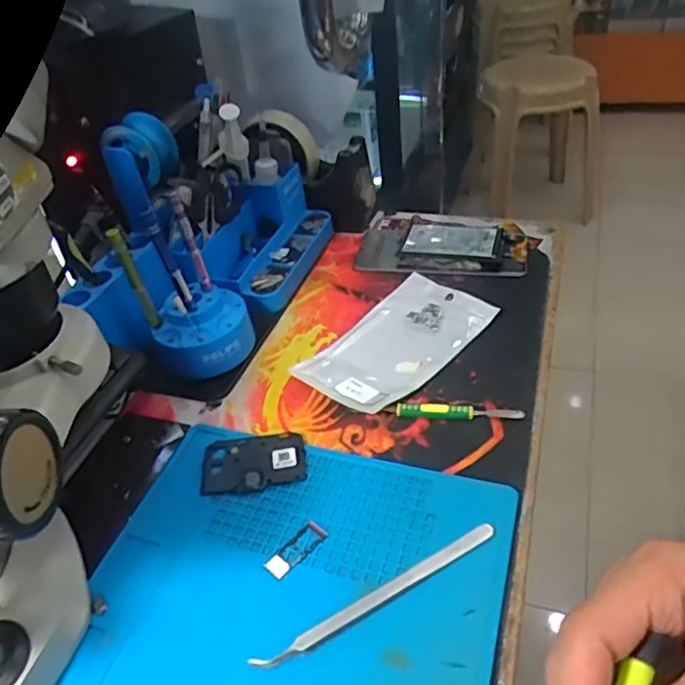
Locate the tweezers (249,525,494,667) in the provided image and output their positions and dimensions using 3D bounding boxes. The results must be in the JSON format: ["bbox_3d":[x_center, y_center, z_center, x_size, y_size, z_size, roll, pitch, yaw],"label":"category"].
[{"bbox_3d":[0.022,0.138,0.341,0.148,0.006,0.010,-24,43,-19],"label":"tweezers"}]

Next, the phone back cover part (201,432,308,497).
[{"bbox_3d":[-0.060,0.081,0.427,0.069,0.005,0.048,-7,40,0],"label":"phone back cover part"}]

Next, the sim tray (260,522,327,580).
[{"bbox_3d":[-0.028,0.122,0.370,0.015,0.004,0.041,29,52,35],"label":"sim tray"}]

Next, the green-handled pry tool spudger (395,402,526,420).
[{"bbox_3d":[0.082,0.049,0.441,0.087,0.008,0.012,1,41,10],"label":"green-handled pry tool spudger"}]

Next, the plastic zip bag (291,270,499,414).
[{"bbox_3d":[0.043,-0.001,0.500,0.155,0.012,0.084,-35,47,-29],"label":"plastic zip bag"}]

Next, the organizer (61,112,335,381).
[{"bbox_3d":[-0.115,-0.102,0.536,0.130,0.152,0.238,9,43,19],"label":"organizer"}]

